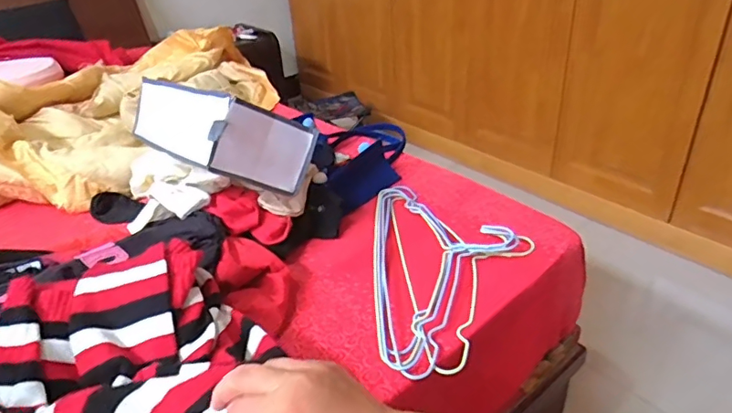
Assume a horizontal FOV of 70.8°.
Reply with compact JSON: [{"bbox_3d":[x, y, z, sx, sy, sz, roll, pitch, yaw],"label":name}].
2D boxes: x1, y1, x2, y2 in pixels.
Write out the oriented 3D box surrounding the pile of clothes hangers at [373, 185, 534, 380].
[{"bbox_3d":[0.135,0.074,0.807,0.245,0.032,0.451,-2,32,3],"label":"pile of clothes hangers"}]

